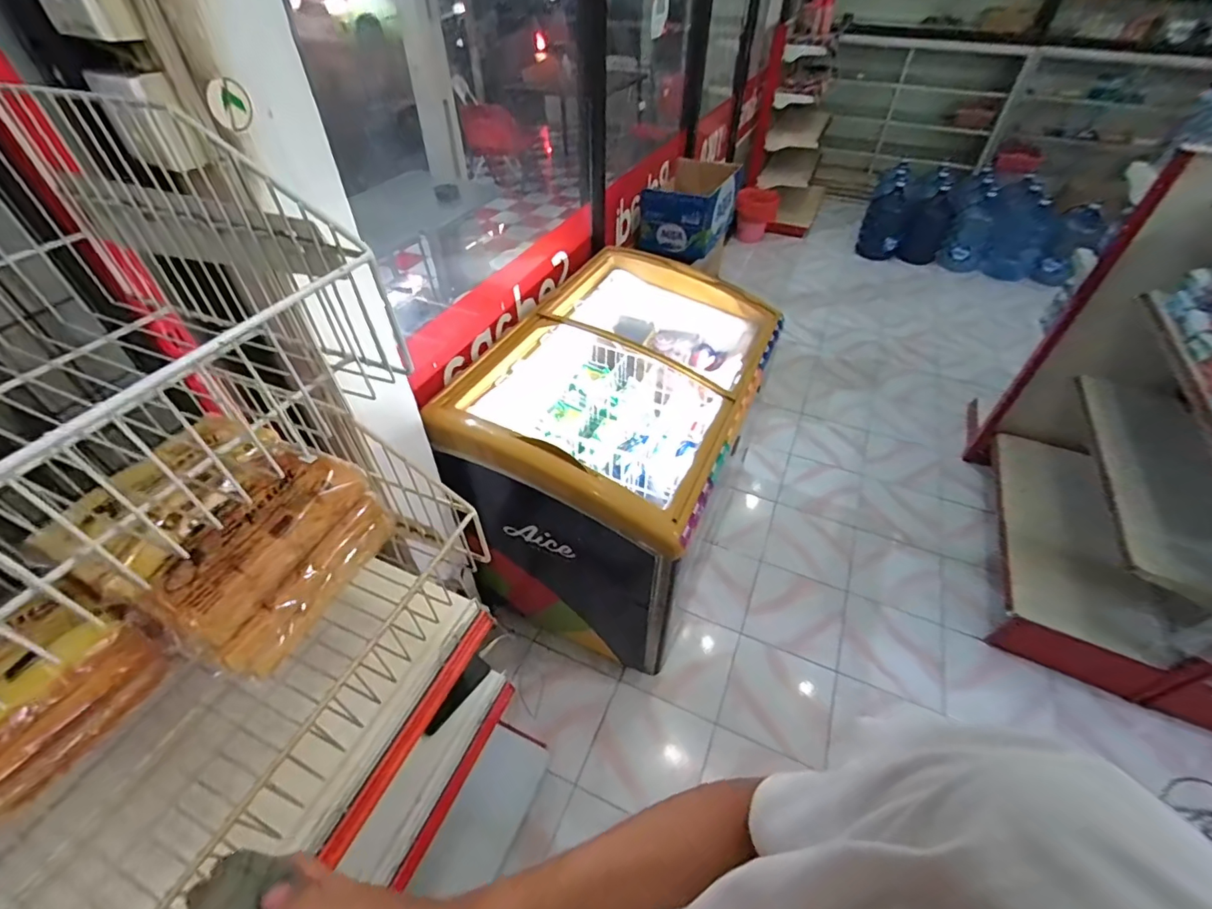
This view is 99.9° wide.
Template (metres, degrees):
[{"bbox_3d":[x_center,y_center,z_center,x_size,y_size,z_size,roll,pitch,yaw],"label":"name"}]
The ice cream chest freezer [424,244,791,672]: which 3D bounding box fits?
[{"bbox_3d":[0.054,-0.007,1.532,0.615,0.730,0.940,19,49,18],"label":"ice cream chest freezer"}]

